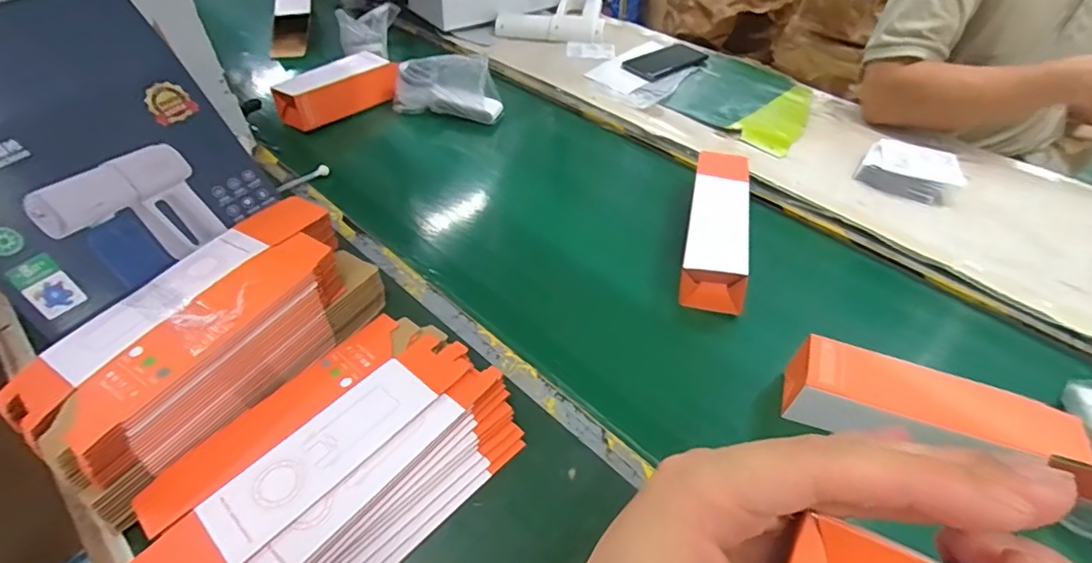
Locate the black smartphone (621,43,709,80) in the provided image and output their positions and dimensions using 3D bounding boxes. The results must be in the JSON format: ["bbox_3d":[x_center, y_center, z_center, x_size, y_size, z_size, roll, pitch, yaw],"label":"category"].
[{"bbox_3d":[0.212,-0.399,0.989,0.163,0.012,0.076,-26,52,-28],"label":"black smartphone"}]

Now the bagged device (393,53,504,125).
[{"bbox_3d":[-0.149,-0.303,0.846,0.160,0.085,0.062,12,44,6],"label":"bagged device"}]

